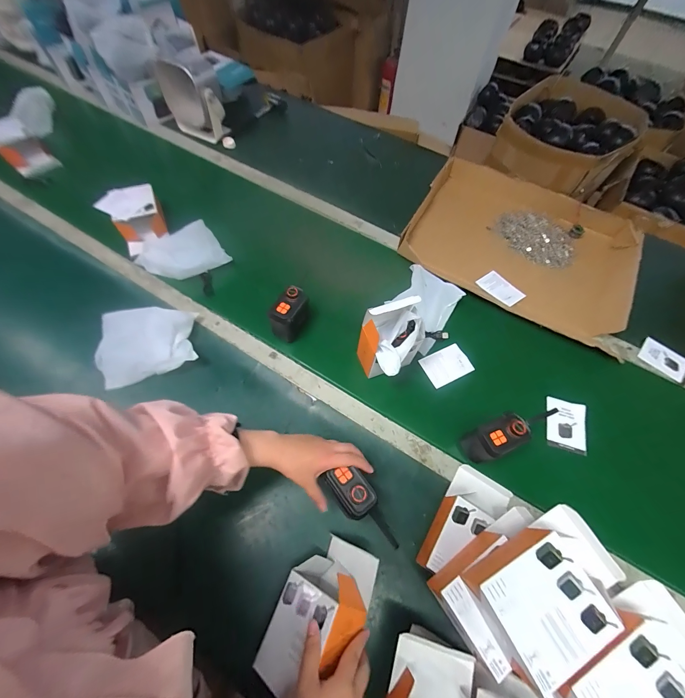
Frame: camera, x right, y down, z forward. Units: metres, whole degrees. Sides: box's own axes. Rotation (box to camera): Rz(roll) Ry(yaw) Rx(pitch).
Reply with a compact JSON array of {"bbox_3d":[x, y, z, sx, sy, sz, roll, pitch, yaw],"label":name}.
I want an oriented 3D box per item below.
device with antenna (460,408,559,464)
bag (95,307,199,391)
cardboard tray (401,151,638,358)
[{"bbox_3d":[0.284,0.149,0.551,0.144,0.098,0.053,-21,66,-11],"label":"device with antenna"},{"bbox_3d":[-0.379,-0.013,0.609,0.179,0.052,0.137,-13,65,-9],"label":"bag"},{"bbox_3d":[0.463,-0.270,0.823,0.547,0.064,0.451,25,66,11],"label":"cardboard tray"}]

